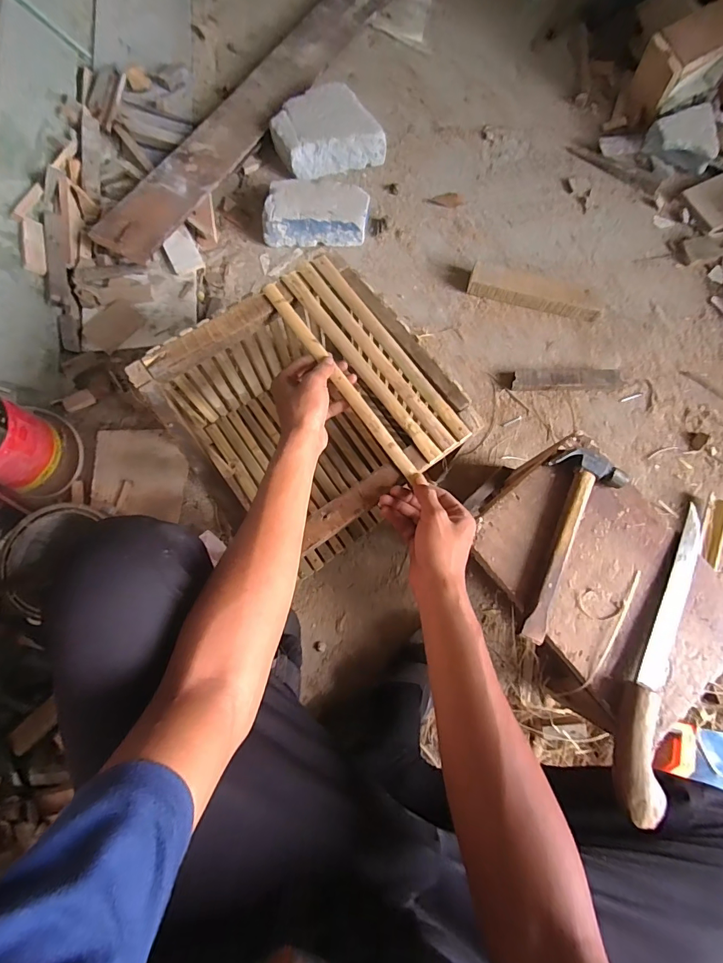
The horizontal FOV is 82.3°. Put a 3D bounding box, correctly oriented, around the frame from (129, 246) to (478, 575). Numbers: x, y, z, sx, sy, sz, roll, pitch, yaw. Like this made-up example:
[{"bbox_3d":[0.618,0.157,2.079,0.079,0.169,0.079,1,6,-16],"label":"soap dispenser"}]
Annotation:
[{"bbox_3d":[-0.070,-0.085,0.614,0.298,0.237,0.327,-39,81,-9],"label":"frame"}]

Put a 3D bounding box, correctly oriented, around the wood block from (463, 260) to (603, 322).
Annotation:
[{"bbox_3d":[0.348,-0.380,0.830,0.259,0.041,0.054,14,77,2],"label":"wood block"}]

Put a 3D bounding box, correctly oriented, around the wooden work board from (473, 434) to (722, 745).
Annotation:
[{"bbox_3d":[0.299,0.126,0.508,0.245,0.022,0.320,-38,81,-9],"label":"wooden work board"}]

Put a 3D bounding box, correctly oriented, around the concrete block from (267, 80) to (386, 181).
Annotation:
[{"bbox_3d":[-0.079,-0.764,0.902,0.226,0.067,0.170,-18,78,-6],"label":"concrete block"}]

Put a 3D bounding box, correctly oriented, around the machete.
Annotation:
[{"bbox_3d":[0.350,0.194,0.482,0.057,0.030,0.358,21,77,3],"label":"machete"}]

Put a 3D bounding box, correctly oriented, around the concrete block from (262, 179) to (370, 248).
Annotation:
[{"bbox_3d":[-0.092,-0.555,0.852,0.213,0.066,0.116,-2,77,-2],"label":"concrete block"}]

